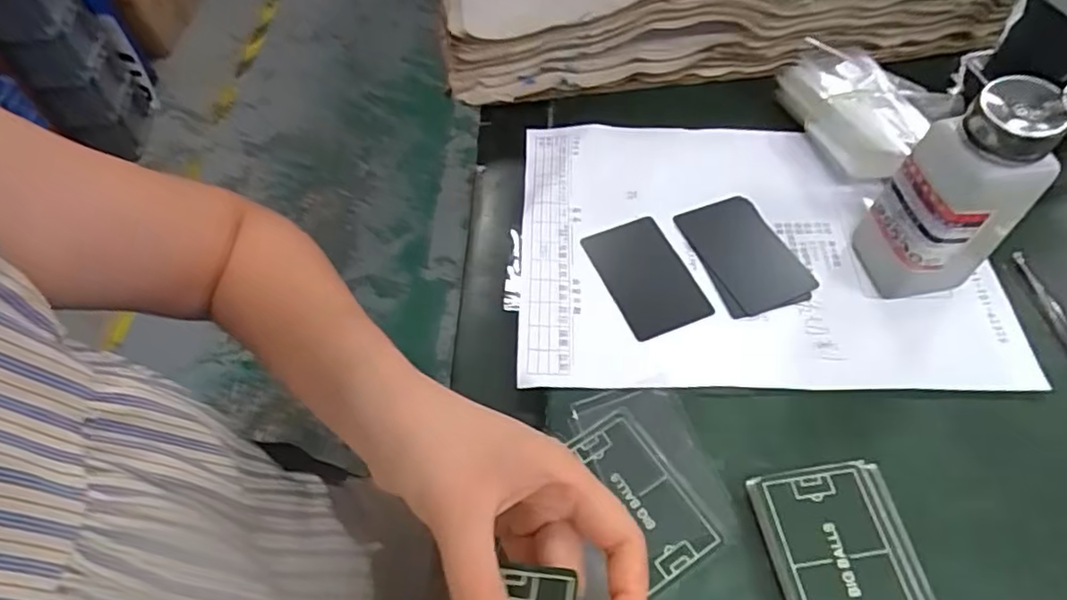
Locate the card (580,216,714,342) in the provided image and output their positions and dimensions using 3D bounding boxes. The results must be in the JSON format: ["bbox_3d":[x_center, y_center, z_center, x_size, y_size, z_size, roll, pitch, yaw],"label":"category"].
[{"bbox_3d":[0.071,-0.016,0.403,0.053,0.004,0.084,-21,58,-9],"label":"card"}]

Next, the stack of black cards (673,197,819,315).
[{"bbox_3d":[0.137,-0.032,0.414,0.054,0.007,0.087,-21,56,-12],"label":"stack of black cards"}]

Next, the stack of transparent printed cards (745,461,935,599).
[{"bbox_3d":[0.148,0.125,0.301,0.069,0.015,0.088,-7,57,-3],"label":"stack of transparent printed cards"}]

